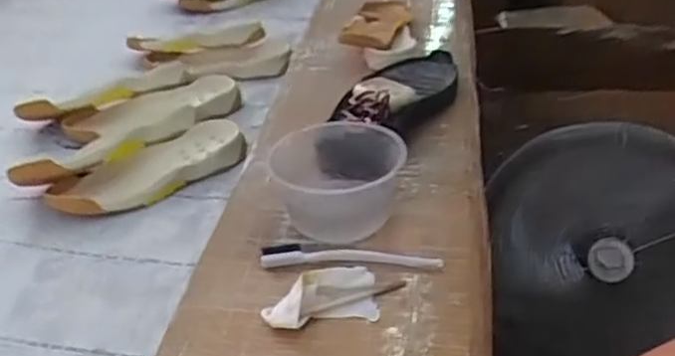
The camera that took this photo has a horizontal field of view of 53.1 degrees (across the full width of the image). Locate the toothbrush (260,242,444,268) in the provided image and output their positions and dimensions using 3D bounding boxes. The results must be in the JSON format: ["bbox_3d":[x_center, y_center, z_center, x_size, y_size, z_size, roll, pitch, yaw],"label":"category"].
[{"bbox_3d":[0.012,0.074,0.648,0.171,0.013,0.026,0,33,4],"label":"toothbrush"}]

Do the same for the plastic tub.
[{"bbox_3d":[0.003,0.001,0.705,0.133,0.075,0.127,-2,33,1],"label":"plastic tub"}]

